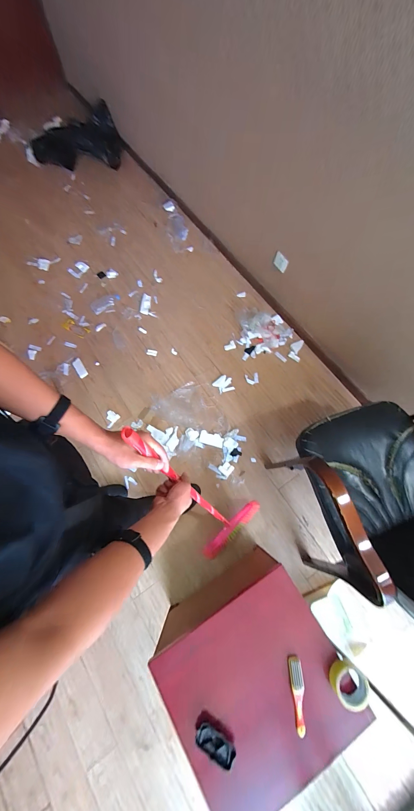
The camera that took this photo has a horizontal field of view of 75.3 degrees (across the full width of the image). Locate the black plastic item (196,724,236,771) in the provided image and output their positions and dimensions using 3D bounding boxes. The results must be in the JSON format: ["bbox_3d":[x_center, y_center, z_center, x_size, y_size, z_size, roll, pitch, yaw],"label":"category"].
[{"bbox_3d":[0.023,0.914,0.720,0.108,0.031,0.048,22,78,17],"label":"black plastic item"}]

